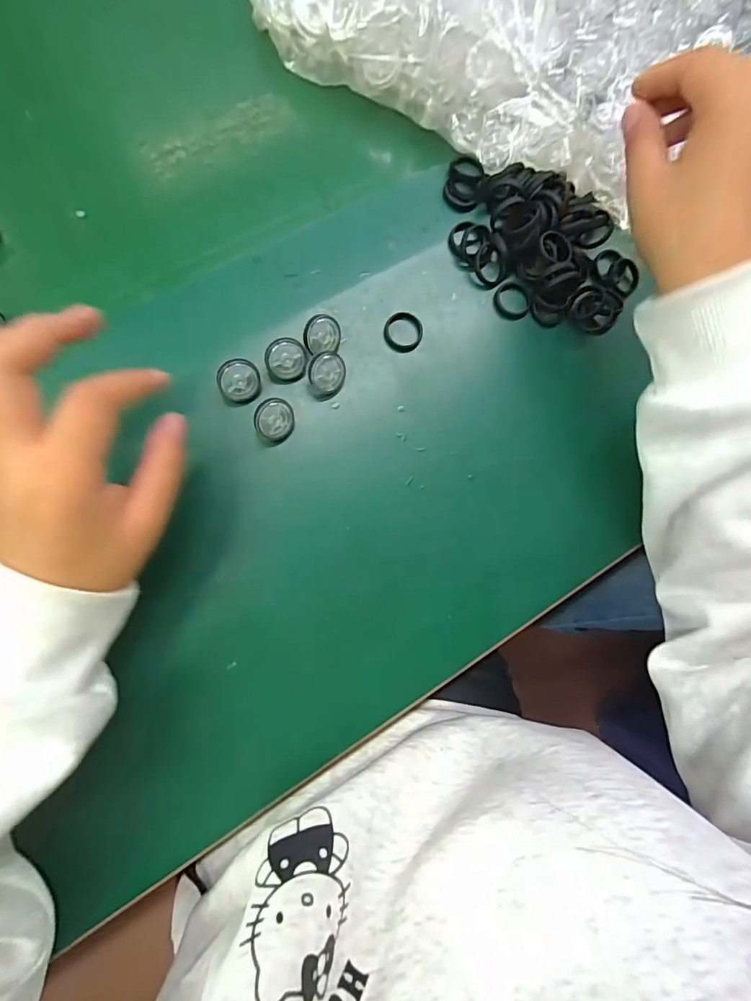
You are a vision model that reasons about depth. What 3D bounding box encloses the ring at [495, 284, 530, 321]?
[{"bbox_3d":[0.094,-0.138,0.306,0.025,0.004,0.025,1,83,-8],"label":"ring"}]

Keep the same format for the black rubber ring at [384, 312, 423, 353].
[{"bbox_3d":[0.019,-0.111,0.292,0.026,0.004,0.026,1,83,-8],"label":"black rubber ring"}]

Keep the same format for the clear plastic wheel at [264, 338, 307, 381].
[{"bbox_3d":[-0.055,-0.087,0.273,0.024,0.011,0.024,0,89,-4],"label":"clear plastic wheel"}]

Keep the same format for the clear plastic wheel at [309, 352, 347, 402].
[{"bbox_3d":[-0.031,-0.078,0.275,0.024,0.009,0.027,33,95,-22],"label":"clear plastic wheel"}]

